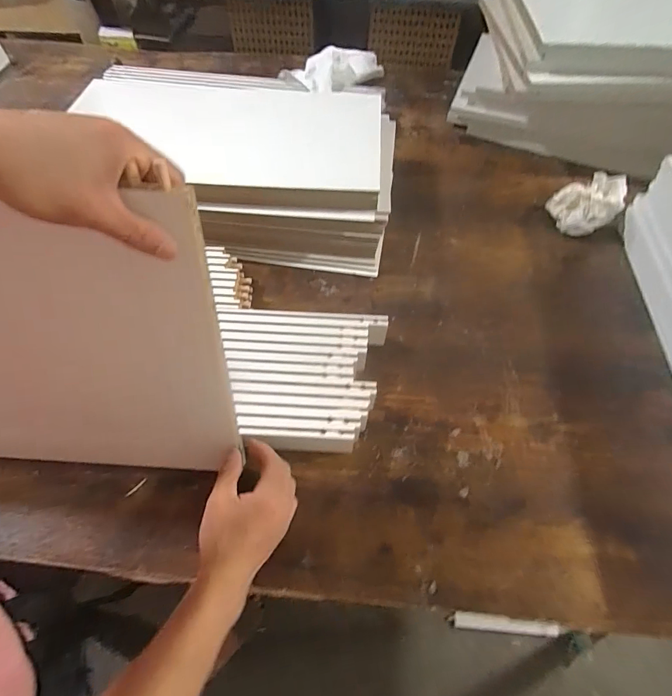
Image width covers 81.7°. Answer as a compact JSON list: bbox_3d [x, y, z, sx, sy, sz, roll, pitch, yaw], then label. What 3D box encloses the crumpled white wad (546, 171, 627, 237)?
[{"bbox_3d":[0.464,-0.260,0.707,0.124,0.053,0.104,-15,60,-11],"label":"crumpled white wad"}]

